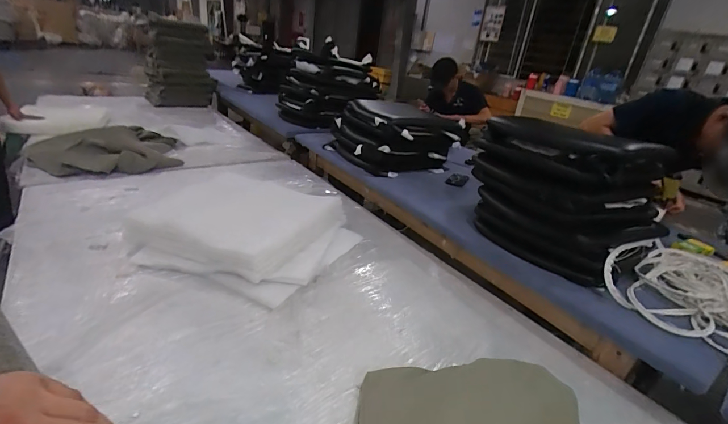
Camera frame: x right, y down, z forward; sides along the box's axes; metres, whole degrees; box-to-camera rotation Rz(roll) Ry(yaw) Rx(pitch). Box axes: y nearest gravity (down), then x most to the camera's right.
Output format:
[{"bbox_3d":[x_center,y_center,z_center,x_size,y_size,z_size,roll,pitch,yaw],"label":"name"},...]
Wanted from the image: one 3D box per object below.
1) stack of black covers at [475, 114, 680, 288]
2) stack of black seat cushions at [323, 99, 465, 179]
[{"bbox_3d":[0.619,-0.069,1.151,0.333,0.366,0.502,-10,30,-32],"label":"stack of black covers"},{"bbox_3d":[0.136,-0.384,1.836,0.482,0.269,0.507,-8,29,-29],"label":"stack of black seat cushions"}]

